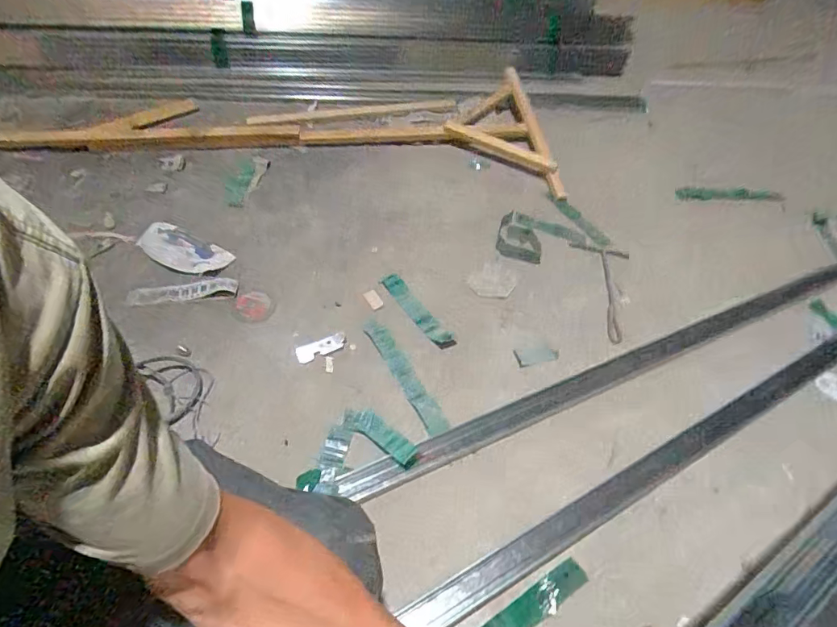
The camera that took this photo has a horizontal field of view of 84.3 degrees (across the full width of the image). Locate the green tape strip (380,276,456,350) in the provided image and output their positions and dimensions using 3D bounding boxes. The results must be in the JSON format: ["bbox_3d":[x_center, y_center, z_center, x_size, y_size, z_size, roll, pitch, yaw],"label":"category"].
[{"bbox_3d":[-0.003,-0.005,0.976,0.041,0.016,0.219,-30,61,-25],"label":"green tape strip"}]

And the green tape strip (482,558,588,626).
[{"bbox_3d":[0.167,0.420,0.666,0.178,0.004,0.042,-22,62,-22],"label":"green tape strip"}]

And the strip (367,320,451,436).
[{"bbox_3d":[-0.027,0.115,0.888,0.042,0.005,0.276,-23,56,-20],"label":"strip"}]

